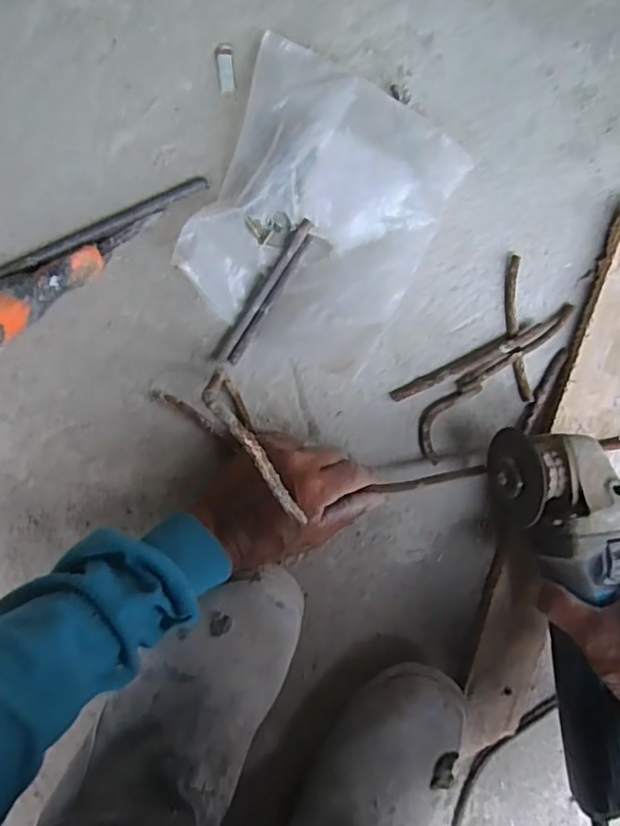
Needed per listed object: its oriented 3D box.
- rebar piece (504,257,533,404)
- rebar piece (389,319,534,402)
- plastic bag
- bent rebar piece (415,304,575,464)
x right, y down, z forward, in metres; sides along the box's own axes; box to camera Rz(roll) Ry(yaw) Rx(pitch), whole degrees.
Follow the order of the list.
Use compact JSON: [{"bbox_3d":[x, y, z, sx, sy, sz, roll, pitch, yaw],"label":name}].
[{"bbox_3d":[0.164,-0.066,0.484,0.016,0.004,0.115,-9,95,-8],"label":"rebar piece"},{"bbox_3d":[0.123,-0.040,0.479,0.126,0.007,0.011,-28,98,-6],"label":"rebar piece"},{"bbox_3d":[0.006,-0.138,0.439,0.156,0.035,0.202,25,90,-10],"label":"plastic bag"},{"bbox_3d":[0.142,-0.032,0.479,0.034,0.014,0.165,43,87,-9],"label":"bent rebar piece"}]

